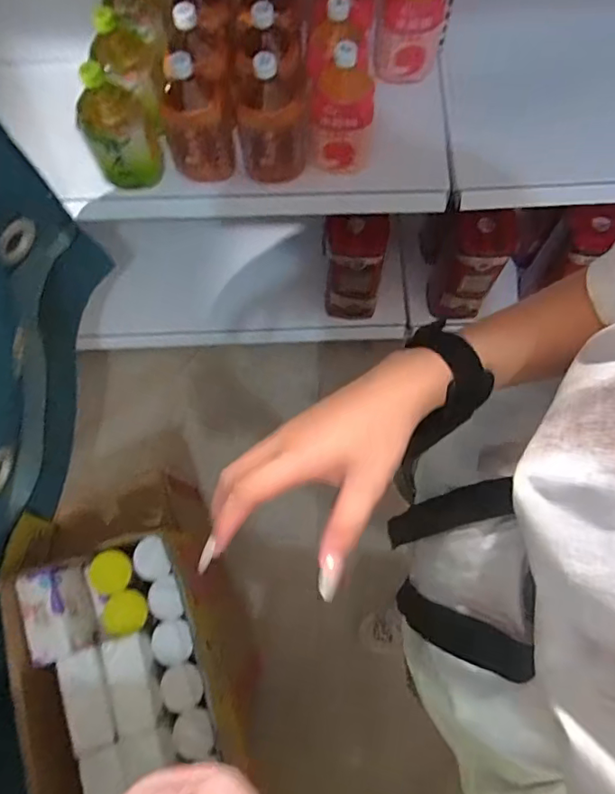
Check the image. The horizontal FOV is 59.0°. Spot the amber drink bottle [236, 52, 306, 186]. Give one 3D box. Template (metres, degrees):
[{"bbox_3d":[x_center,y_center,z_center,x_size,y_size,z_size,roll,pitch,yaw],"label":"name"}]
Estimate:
[{"bbox_3d":[-0.049,-0.431,0.818,0.095,0.181,0.103,1,73,2],"label":"amber drink bottle"}]

